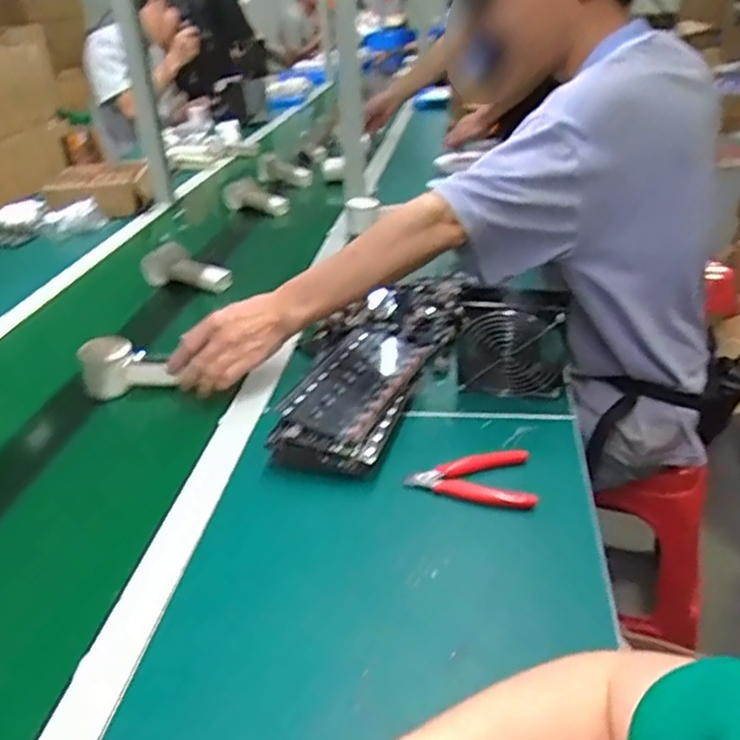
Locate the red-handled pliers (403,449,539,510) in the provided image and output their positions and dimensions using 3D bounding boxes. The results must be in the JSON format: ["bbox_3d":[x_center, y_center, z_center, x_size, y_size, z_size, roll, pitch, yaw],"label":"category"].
[{"bbox_3d":[0.101,0.097,0.656,0.118,0.014,0.068,8,32,17],"label":"red-handled pliers"}]

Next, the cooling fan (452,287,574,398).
[{"bbox_3d":[0.154,-0.031,0.749,0.118,0.122,0.043,6,34,15],"label":"cooling fan"}]

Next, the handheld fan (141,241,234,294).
[{"bbox_3d":[-0.307,-0.166,1.137,0.171,0.057,0.054,17,36,31],"label":"handheld fan"}]

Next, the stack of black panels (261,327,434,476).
[{"bbox_3d":[-0.011,0.019,0.759,0.109,0.043,0.273,8,32,18],"label":"stack of black panels"}]

